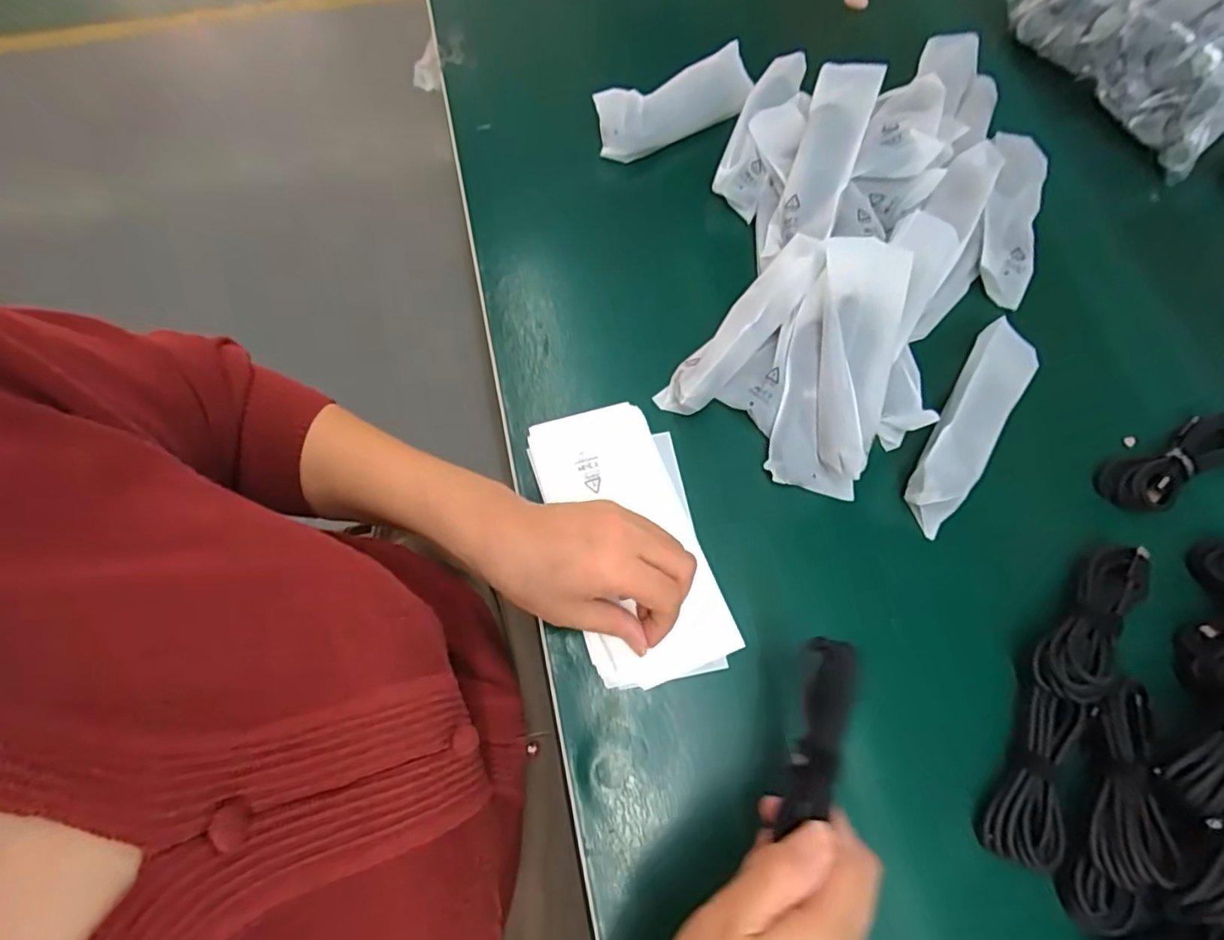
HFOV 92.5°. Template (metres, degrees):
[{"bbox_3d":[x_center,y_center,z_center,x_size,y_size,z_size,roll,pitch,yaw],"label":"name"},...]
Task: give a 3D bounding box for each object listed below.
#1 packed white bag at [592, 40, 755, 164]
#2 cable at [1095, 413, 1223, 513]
[{"bbox_3d":[0.052,-0.301,0.486,0.141,0.038,0.043,-29,73,-11],"label":"packed white bag"},{"bbox_3d":[0.389,-0.007,0.400,0.105,0.026,0.039,-24,73,-9],"label":"cable"}]

